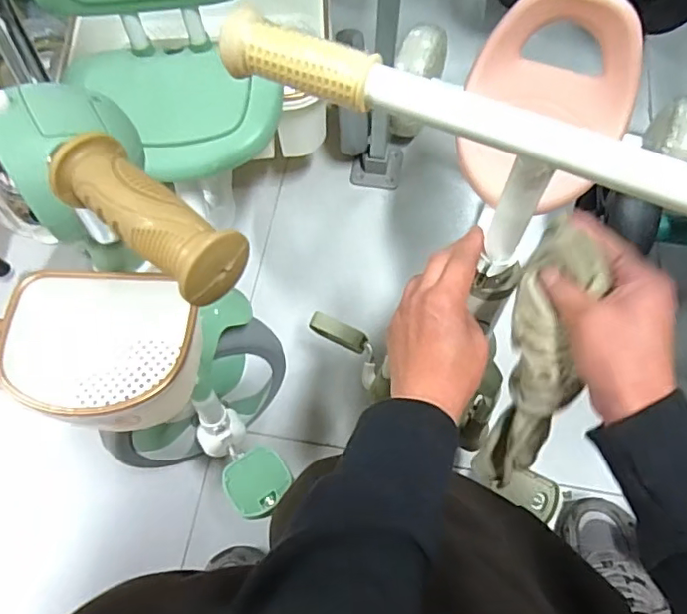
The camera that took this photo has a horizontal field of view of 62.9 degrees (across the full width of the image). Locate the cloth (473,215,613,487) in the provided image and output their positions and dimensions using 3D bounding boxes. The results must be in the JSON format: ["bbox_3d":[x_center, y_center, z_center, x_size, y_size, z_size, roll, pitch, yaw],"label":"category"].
[{"bbox_3d":[0.138,0.054,0.411,0.047,0.223,0.056,7,31,4],"label":"cloth"}]

